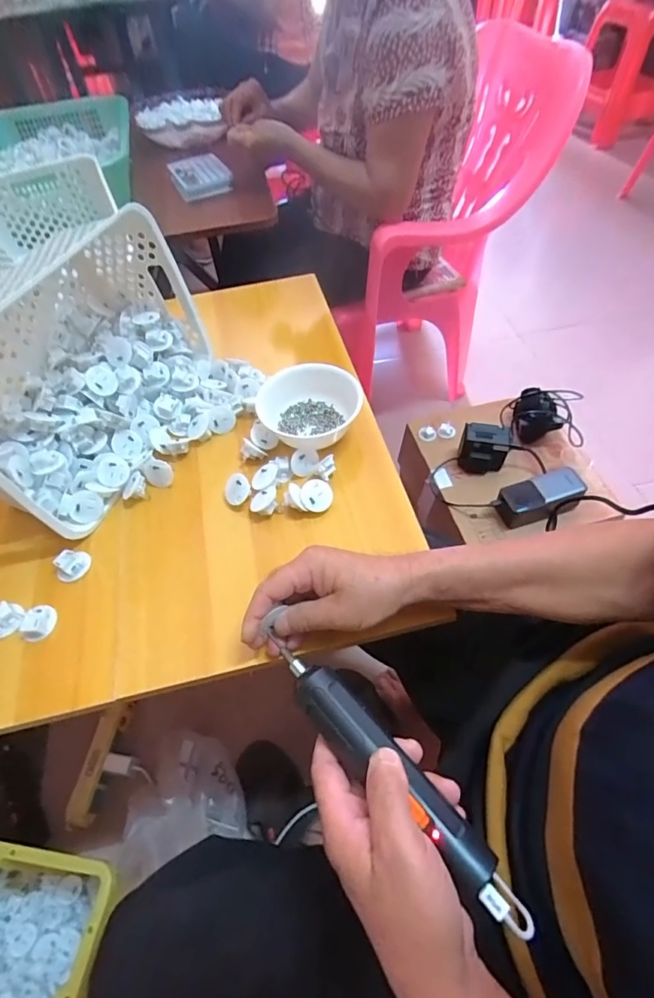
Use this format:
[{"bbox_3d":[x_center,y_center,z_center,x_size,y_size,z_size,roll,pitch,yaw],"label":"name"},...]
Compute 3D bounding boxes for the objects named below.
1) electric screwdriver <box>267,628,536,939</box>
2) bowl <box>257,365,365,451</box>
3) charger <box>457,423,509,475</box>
[{"bbox_3d":[0.034,0.176,0.321,0.033,0.029,0.231,-39,60,-22],"label":"electric screwdriver"},{"bbox_3d":[-0.023,-0.108,0.544,0.117,0.063,0.096,-13,55,-6],"label":"bowl"},{"bbox_3d":[0.274,-0.088,0.819,0.080,0.076,0.054,10,56,10],"label":"charger"}]

